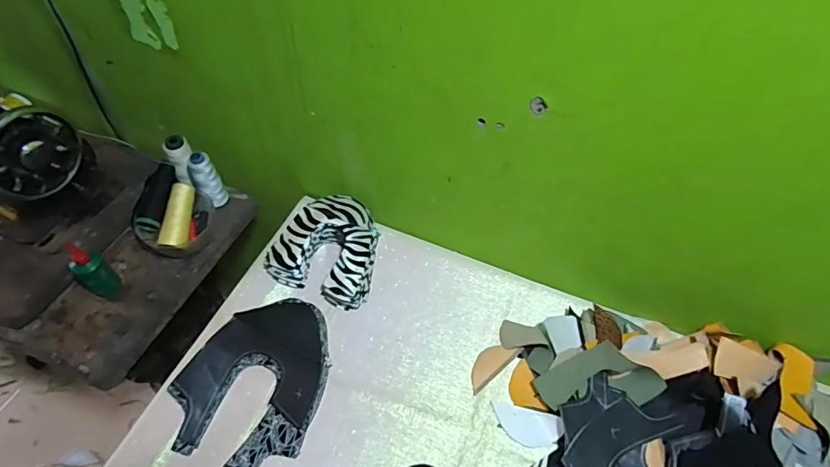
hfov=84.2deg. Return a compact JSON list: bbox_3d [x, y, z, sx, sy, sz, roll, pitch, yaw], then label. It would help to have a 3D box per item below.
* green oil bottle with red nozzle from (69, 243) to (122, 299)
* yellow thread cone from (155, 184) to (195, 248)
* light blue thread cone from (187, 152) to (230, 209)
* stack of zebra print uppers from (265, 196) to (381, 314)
[{"bbox_3d":[-0.501,0.062,0.716,0.040,0.095,0.046,35,59,20],"label":"green oil bottle with red nozzle"},{"bbox_3d":[-0.395,-0.029,0.770,0.036,0.034,0.108,6,77,1],"label":"yellow thread cone"},{"bbox_3d":[-0.368,-0.090,0.820,0.047,0.123,0.045,-26,60,-21],"label":"light blue thread cone"},{"bbox_3d":[-0.139,0.021,0.773,0.165,0.080,0.166,19,55,10],"label":"stack of zebra print uppers"}]

